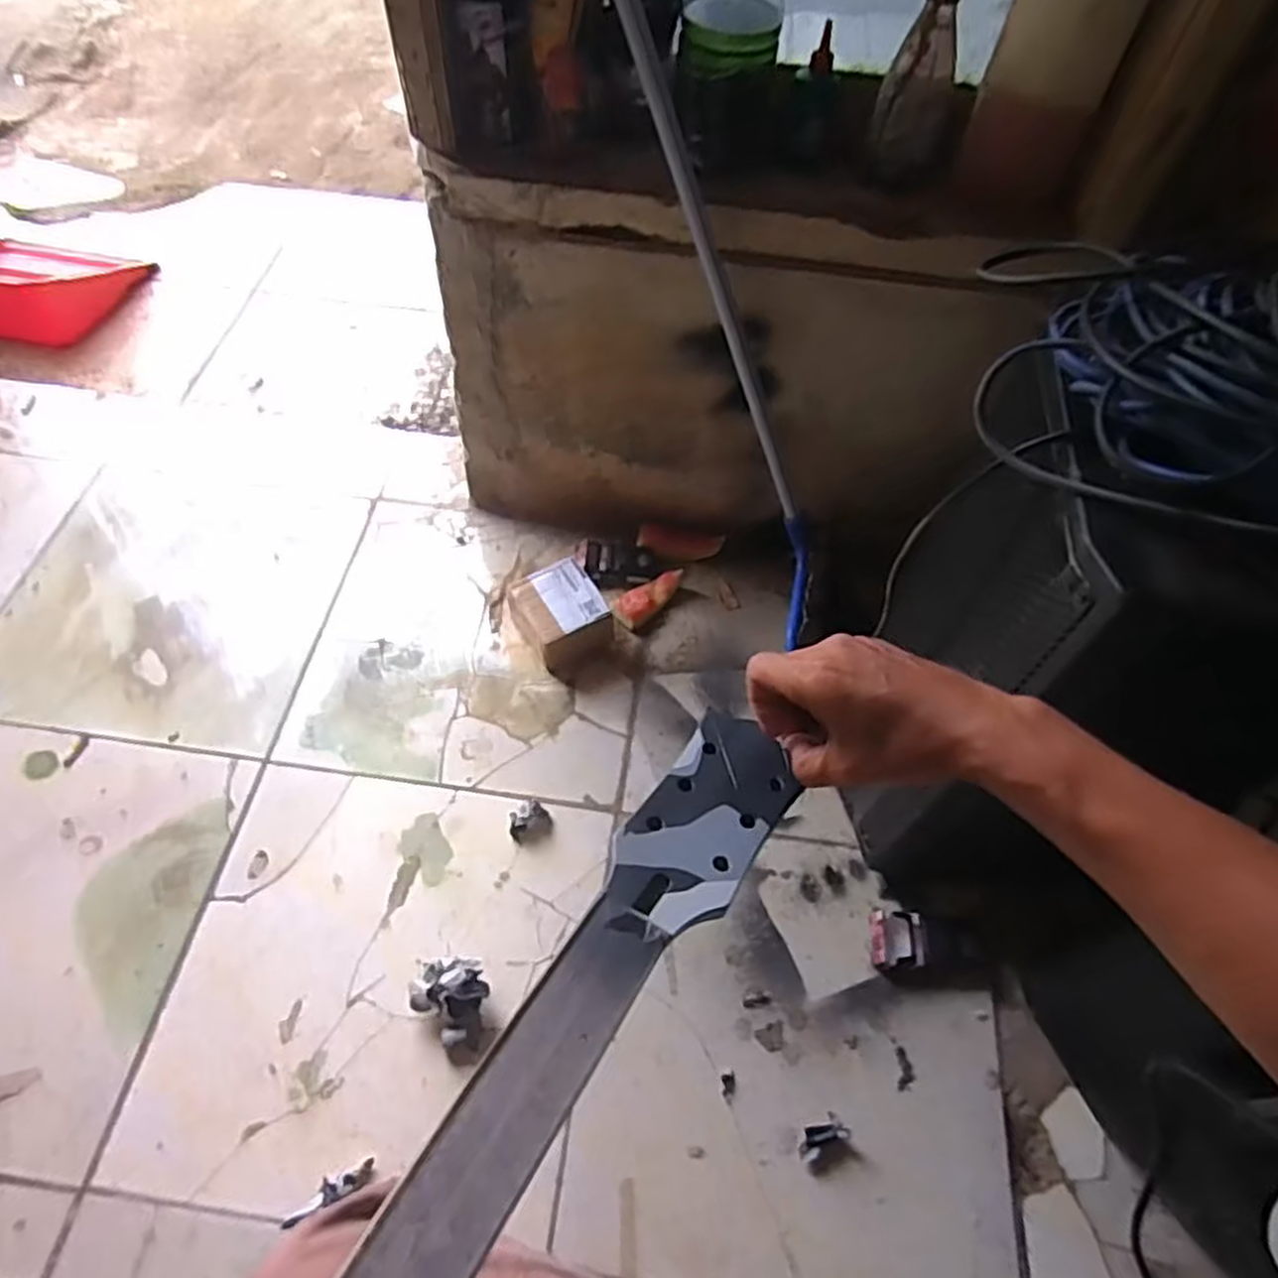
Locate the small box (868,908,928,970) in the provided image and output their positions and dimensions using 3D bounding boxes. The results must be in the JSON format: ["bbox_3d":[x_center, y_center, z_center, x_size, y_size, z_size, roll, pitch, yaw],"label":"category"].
[{"bbox_3d":[0.266,0.312,0.816,0.056,0.032,0.058,8,57,2],"label":"small box"}]

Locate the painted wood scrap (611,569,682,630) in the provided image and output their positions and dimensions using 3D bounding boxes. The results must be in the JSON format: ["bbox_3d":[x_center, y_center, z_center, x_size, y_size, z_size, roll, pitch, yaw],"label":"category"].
[{"bbox_3d":[0.015,-0.055,1.029,0.101,0.028,0.045,-33,65,-22],"label":"painted wood scrap"}]

